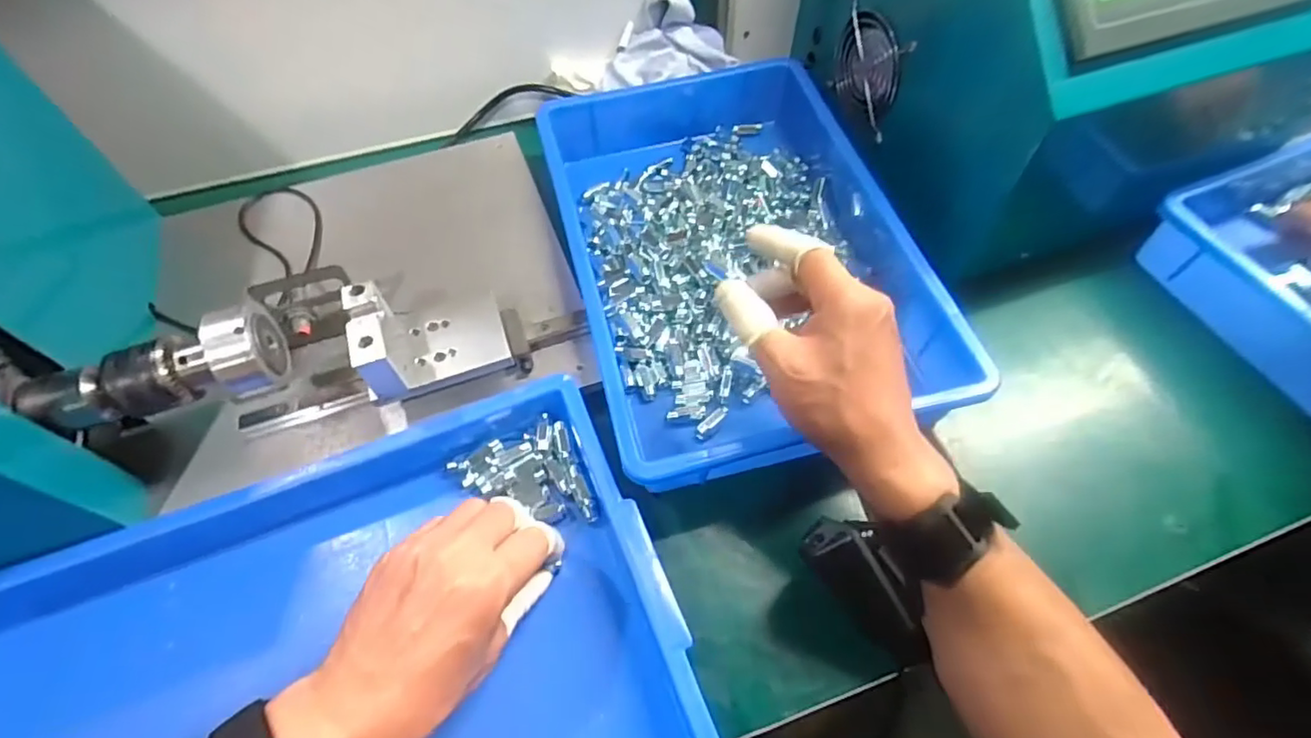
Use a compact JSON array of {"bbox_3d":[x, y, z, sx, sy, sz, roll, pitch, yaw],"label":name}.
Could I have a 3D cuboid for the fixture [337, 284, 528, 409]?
[{"bbox_3d":[-0.143,-0.024,0.405,0.102,0.061,0.072,-21,61,-13],"label":"fixture"}]

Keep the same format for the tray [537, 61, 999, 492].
[{"bbox_3d":[0.056,-0.098,0.483,0.237,0.066,0.361,-12,59,-8],"label":"tray"}]

